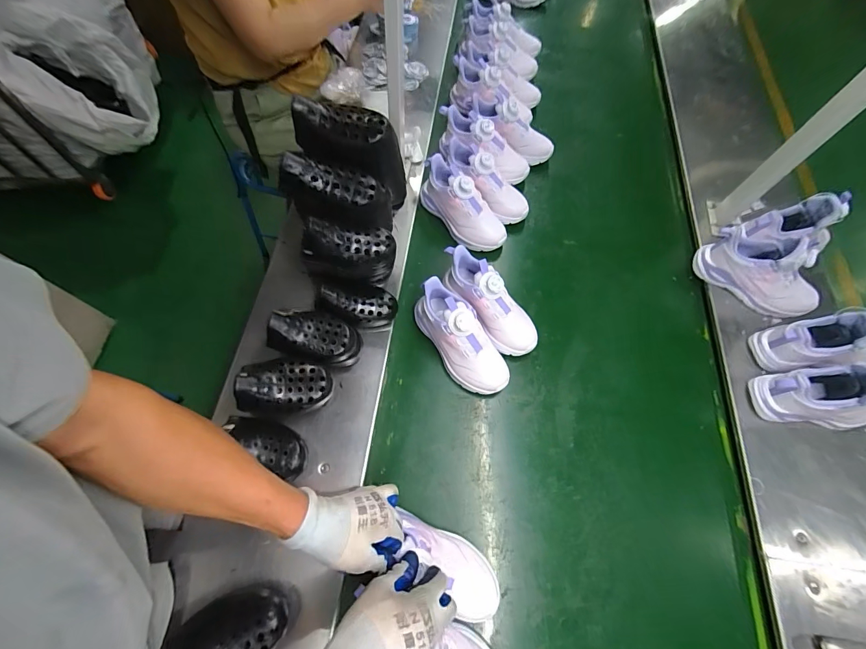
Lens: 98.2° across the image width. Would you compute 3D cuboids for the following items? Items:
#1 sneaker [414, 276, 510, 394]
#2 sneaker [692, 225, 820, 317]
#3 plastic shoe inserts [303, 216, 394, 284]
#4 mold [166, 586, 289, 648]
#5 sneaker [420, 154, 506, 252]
[{"bbox_3d":[0.043,0.022,0.608,0.070,0.089,0.202,-34,85,-17],"label":"sneaker"},{"bbox_3d":[0.596,-0.099,0.670,0.202,0.112,0.085,41,74,18],"label":"sneaker"},{"bbox_3d":[-0.136,-0.108,0.606,0.150,0.141,0.050,-10,67,-2],"label":"plastic shoe inserts"},{"bbox_3d":[-0.230,0.354,0.431,0.111,0.093,0.072,-24,68,-7],"label":"mold"},{"bbox_3d":[0.051,-0.227,0.738,0.066,0.107,0.206,-41,73,-19],"label":"sneaker"}]

